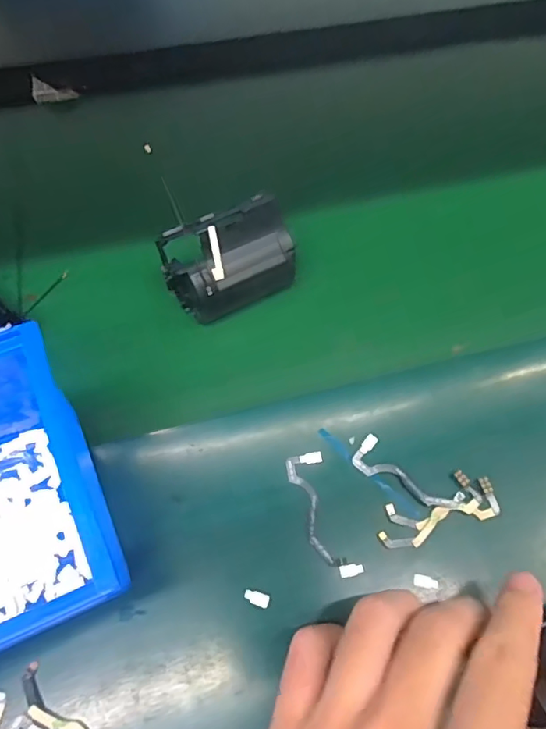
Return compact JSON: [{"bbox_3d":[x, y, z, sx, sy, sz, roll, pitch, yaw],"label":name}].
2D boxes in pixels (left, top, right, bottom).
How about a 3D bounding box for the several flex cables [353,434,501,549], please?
[{"bbox_3d":[0.074,0.056,0.249,0.059,0.005,0.052,-13,63,-8],"label":"several flex cables"}]

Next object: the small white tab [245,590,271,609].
[{"bbox_3d":[-0.007,0.101,0.223,0.011,0.004,0.005,16,61,8],"label":"small white tab"}]

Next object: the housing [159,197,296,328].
[{"bbox_3d":[-0.024,-0.055,0.294,0.075,0.049,0.043,-27,66,-15],"label":"housing"}]

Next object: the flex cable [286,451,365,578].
[{"bbox_3d":[0.023,0.069,0.240,0.018,0.004,0.058,-15,63,-9],"label":"flex cable"}]

